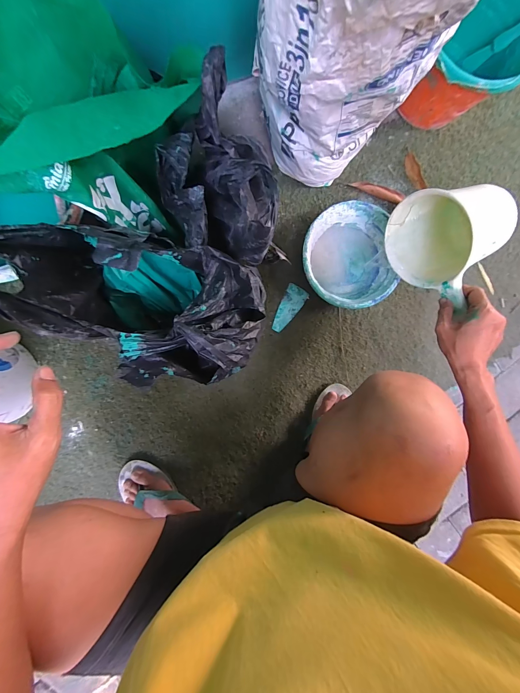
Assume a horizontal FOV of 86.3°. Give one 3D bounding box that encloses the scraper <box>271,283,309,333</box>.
[{"bbox_3d":[0.064,-0.078,0.590,0.047,0.004,0.105,24,90,-6],"label":"scraper"}]

